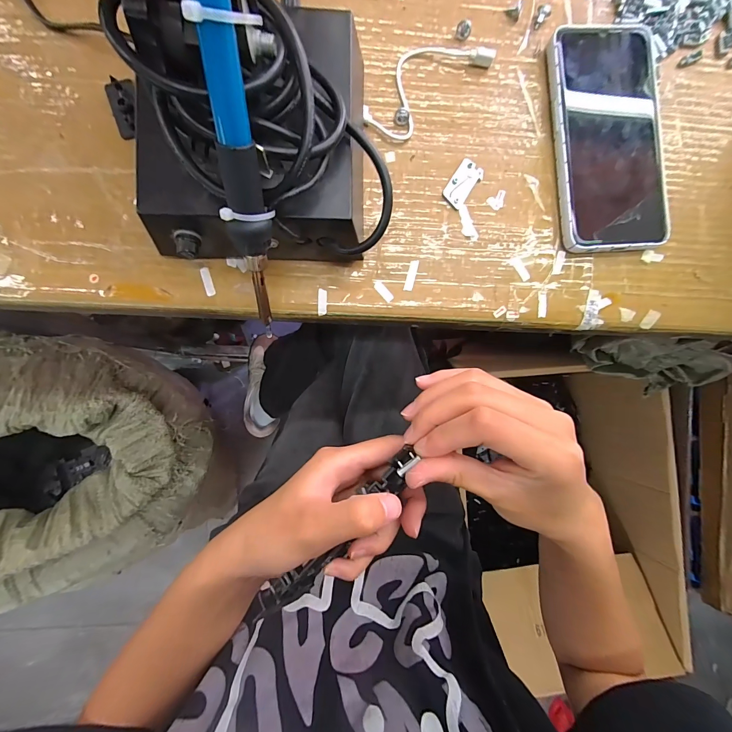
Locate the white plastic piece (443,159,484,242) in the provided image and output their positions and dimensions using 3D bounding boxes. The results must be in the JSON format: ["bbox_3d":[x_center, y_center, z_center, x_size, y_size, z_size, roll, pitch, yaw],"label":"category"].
[{"bbox_3d":[0.072,-0.124,0.253,0.027,0.004,0.056,5,89,-4],"label":"white plastic piece"}]

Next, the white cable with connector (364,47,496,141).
[{"bbox_3d":[0.041,-0.211,0.252,0.102,0.009,0.047,-42,92,-4],"label":"white cable with connector"}]

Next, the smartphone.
[{"bbox_3d":[0.181,-0.170,0.257,0.078,0.014,0.164,-4,89,-4],"label":"smartphone"}]

